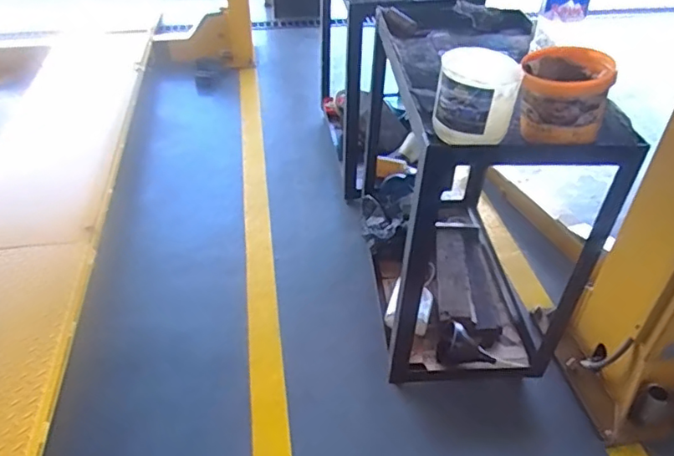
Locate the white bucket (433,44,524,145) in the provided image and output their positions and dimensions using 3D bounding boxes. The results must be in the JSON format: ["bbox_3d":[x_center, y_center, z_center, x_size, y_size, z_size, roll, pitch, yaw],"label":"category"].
[{"bbox_3d":[0.286,-0.267,1.140,0.158,0.148,0.155,11,41,12],"label":"white bucket"}]

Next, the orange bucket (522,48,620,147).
[{"bbox_3d":[0.470,-0.277,1.163,0.174,0.128,0.155,5,40,5],"label":"orange bucket"}]

